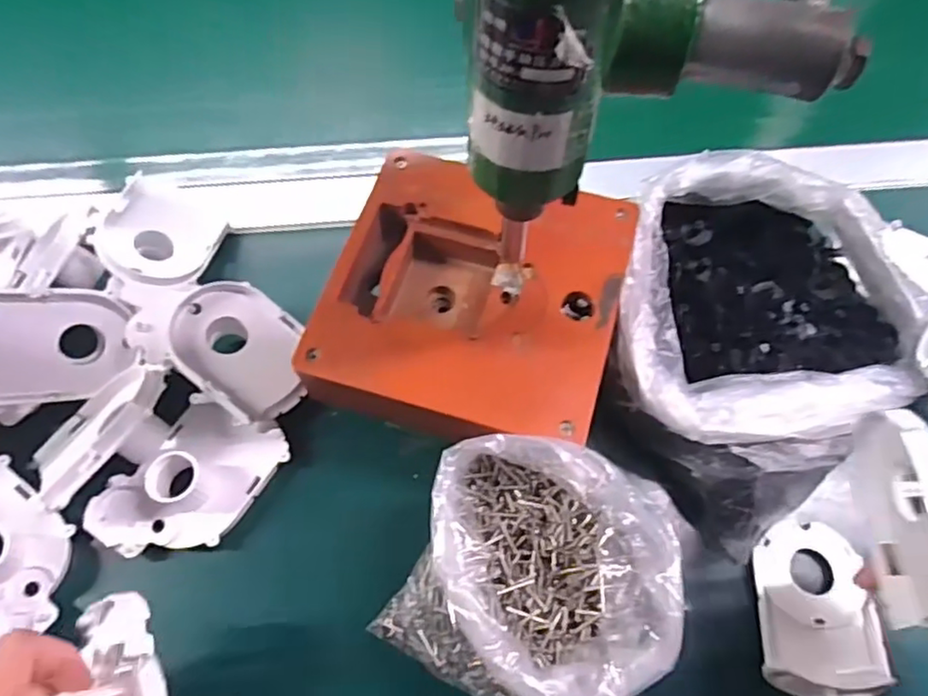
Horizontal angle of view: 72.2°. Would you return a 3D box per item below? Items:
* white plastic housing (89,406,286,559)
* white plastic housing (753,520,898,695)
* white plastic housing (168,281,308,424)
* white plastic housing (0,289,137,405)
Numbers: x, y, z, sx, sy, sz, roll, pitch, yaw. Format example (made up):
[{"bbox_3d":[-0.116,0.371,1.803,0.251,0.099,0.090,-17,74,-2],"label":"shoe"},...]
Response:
[{"bbox_3d":[-0.152,0.072,0.347,0.066,0.028,0.095,33,69,14],"label":"white plastic housing"},{"bbox_3d":[0.181,0.135,0.331,0.057,0.024,0.084,6,65,3],"label":"white plastic housing"},{"bbox_3d":[-0.132,0.004,0.381,0.084,0.026,0.063,43,63,2],"label":"white plastic housing"},{"bbox_3d":[-0.235,0.000,0.366,0.019,0.079,0.064,18,107,44],"label":"white plastic housing"}]

